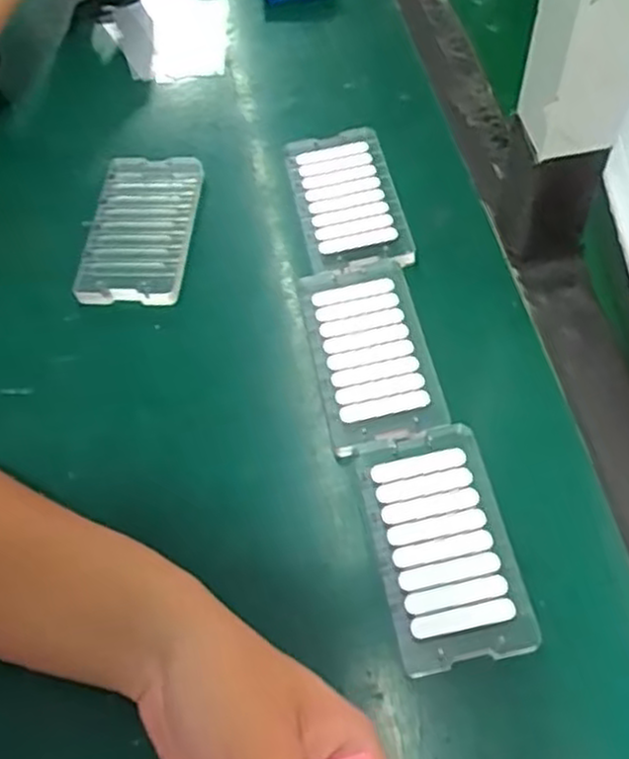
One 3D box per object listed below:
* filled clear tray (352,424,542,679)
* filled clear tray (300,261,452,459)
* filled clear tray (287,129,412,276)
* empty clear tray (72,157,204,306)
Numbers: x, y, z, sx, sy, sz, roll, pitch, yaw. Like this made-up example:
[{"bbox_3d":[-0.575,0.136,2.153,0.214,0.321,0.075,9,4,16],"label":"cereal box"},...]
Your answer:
[{"bbox_3d":[0.065,0.084,0.402,0.067,0.011,0.120,-11,59,-3],"label":"filled clear tray"},{"bbox_3d":[0.032,-0.016,0.464,0.066,0.013,0.122,-13,59,-3],"label":"filled clear tray"},{"bbox_3d":[0.022,-0.121,0.525,0.065,0.016,0.118,-13,59,-3],"label":"filled clear tray"},{"bbox_3d":[-0.118,-0.103,0.529,0.068,0.015,0.117,4,60,7],"label":"empty clear tray"}]

